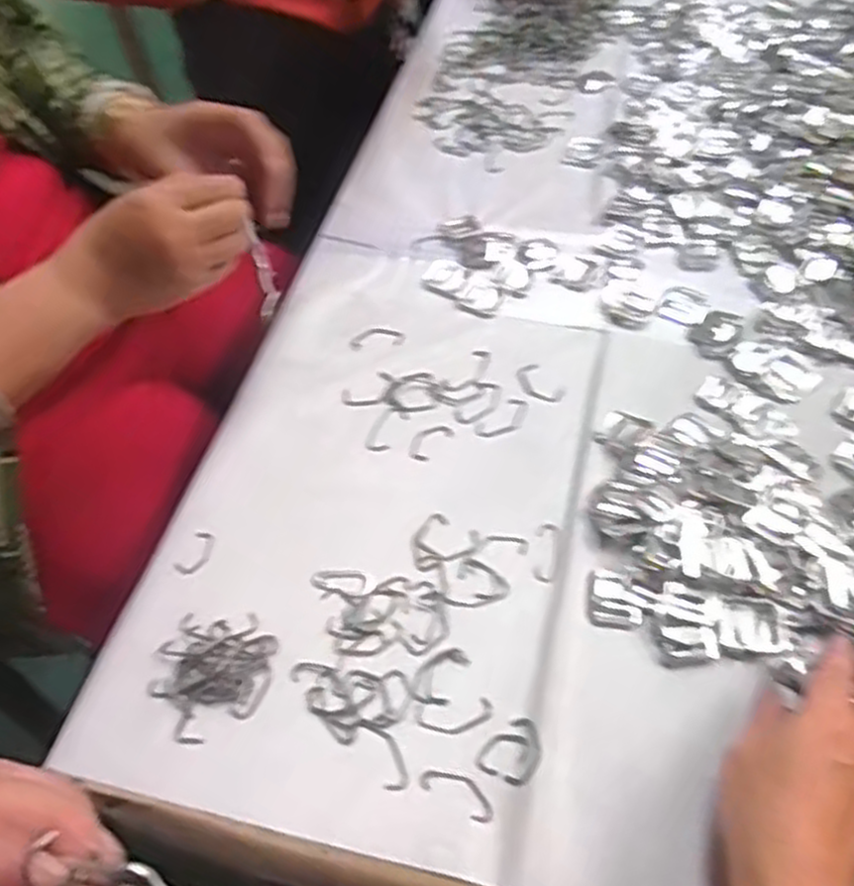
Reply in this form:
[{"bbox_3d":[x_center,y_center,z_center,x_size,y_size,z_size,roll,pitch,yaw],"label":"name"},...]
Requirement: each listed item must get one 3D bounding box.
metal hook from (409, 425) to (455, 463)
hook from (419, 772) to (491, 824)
[{"bbox_3d":[0.001,-0.001,0.553,0.020,0.004,0.035,33,62,26],"label":"metal hook"},{"bbox_3d":[0.017,0.181,0.409,0.041,0.004,0.016,23,58,21],"label":"hook"}]

